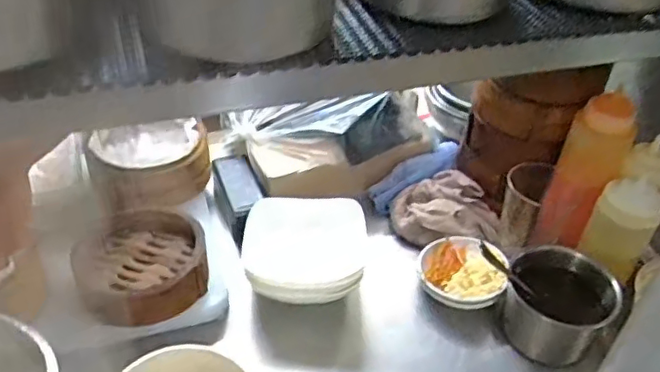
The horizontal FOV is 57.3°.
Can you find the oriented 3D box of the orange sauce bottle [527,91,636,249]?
[{"bbox_3d":[0.302,-0.009,0.729,0.057,0.207,0.065,-21,45,-28],"label":"orange sauce bottle"}]

